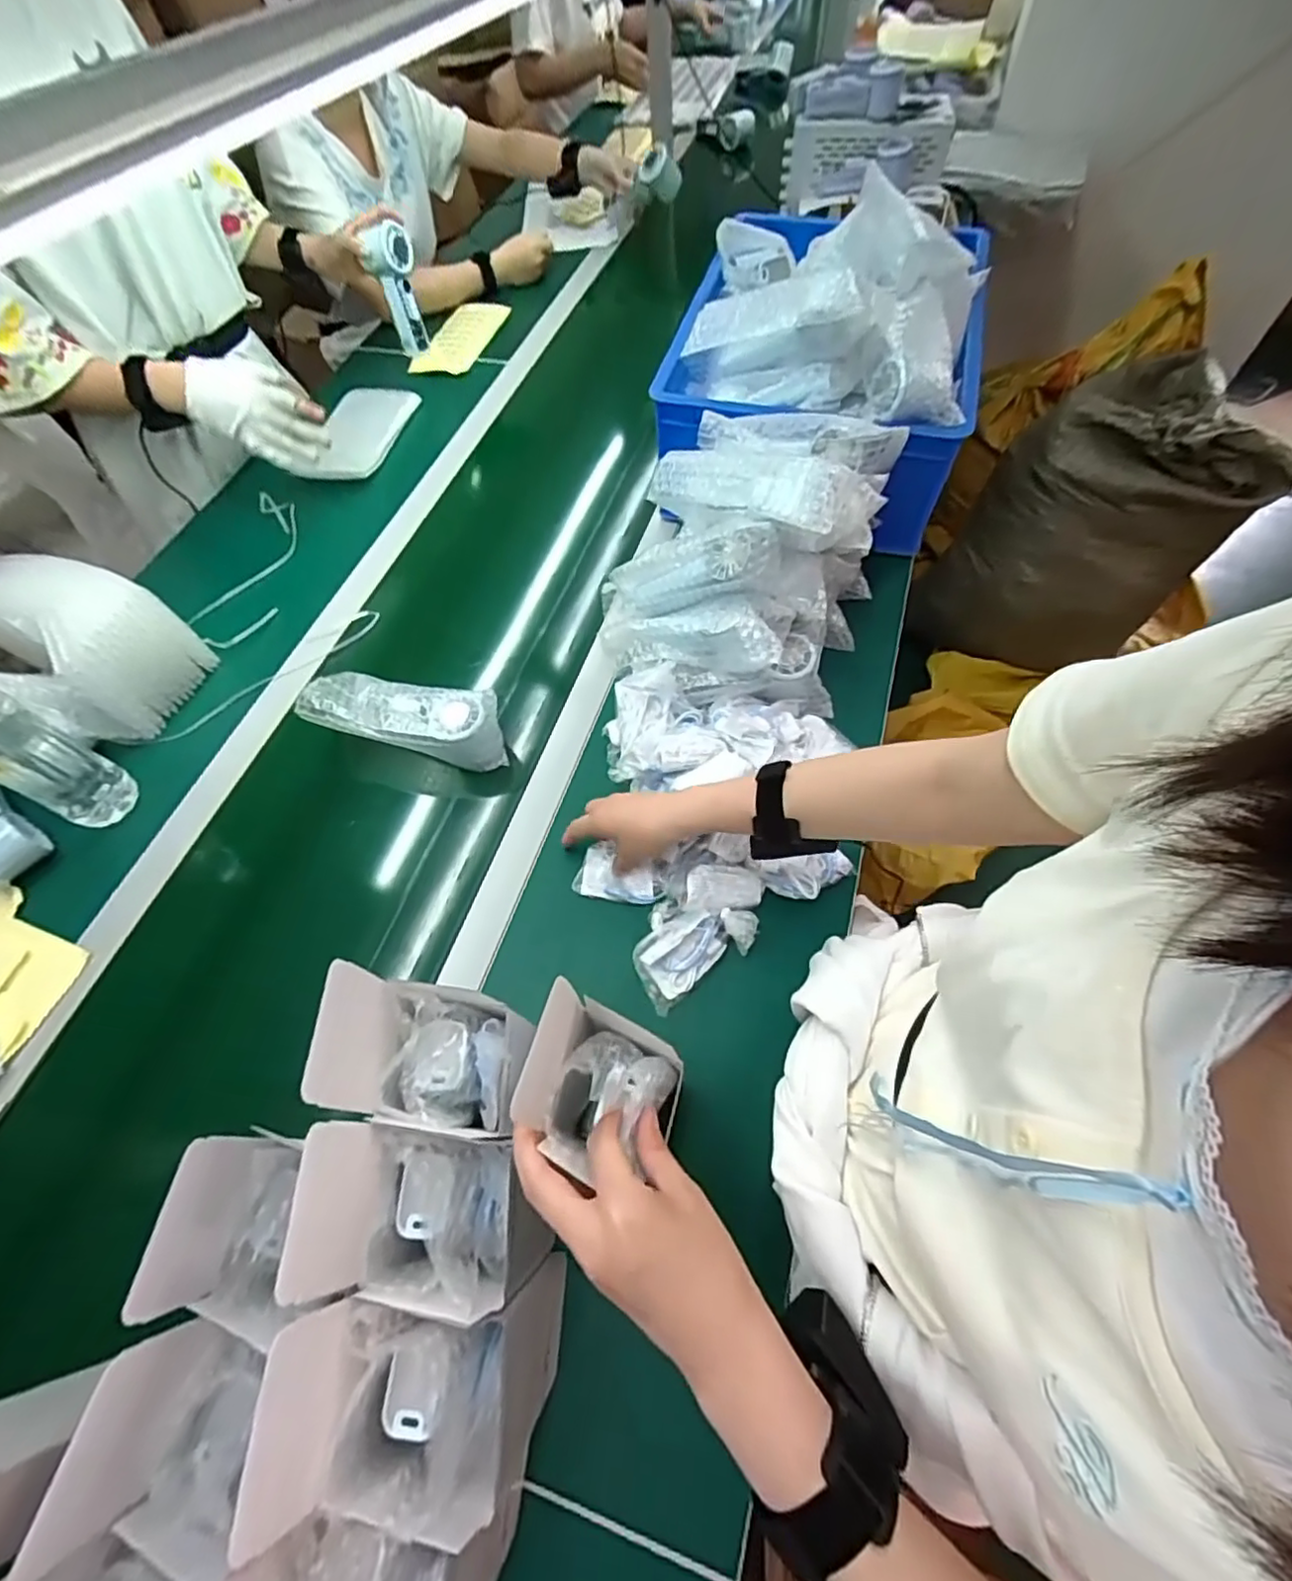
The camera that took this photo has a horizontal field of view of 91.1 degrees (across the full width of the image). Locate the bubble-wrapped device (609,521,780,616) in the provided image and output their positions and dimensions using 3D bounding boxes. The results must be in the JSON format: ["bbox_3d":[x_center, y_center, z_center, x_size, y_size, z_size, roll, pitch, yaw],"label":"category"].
[{"bbox_3d":[0.039,-0.224,0.640,0.219,0.057,0.055,1,54,44],"label":"bubble-wrapped device"}]

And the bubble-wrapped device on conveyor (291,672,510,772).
[{"bbox_3d":[-0.250,-0.077,0.663,0.202,0.066,0.073,12,63,9],"label":"bubble-wrapped device on conveyor"}]

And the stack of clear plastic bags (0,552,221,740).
[{"bbox_3d":[-0.622,-0.157,0.693,0.177,0.124,0.146,18,64,12],"label":"stack of clear plastic bags"}]

